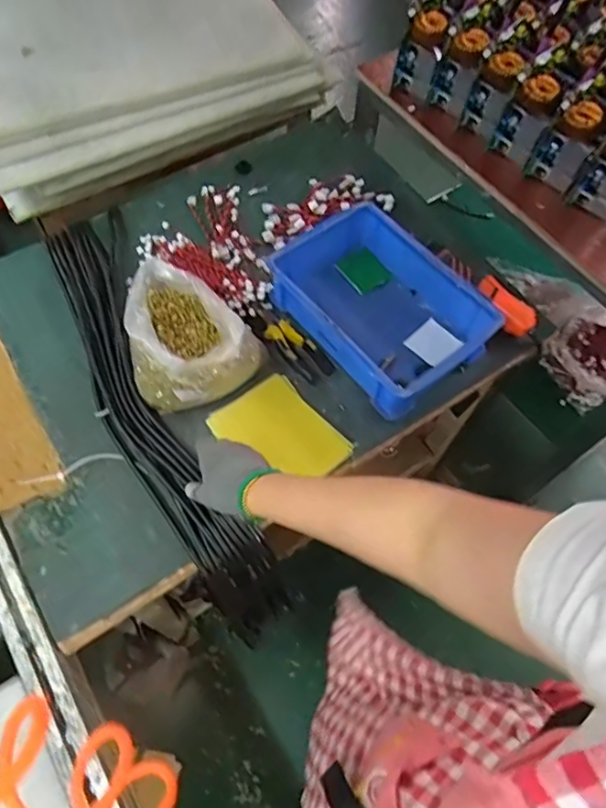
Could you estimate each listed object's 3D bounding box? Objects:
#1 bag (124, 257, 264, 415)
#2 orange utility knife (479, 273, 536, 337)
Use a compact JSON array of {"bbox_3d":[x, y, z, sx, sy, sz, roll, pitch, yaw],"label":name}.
[{"bbox_3d":[-0.146,-0.078,0.746,0.163,0.137,0.146,14,62,6],"label":"bag"},{"bbox_3d":[0.315,-0.155,0.864,0.043,0.025,0.108,-26,65,-15],"label":"orange utility knife"}]

